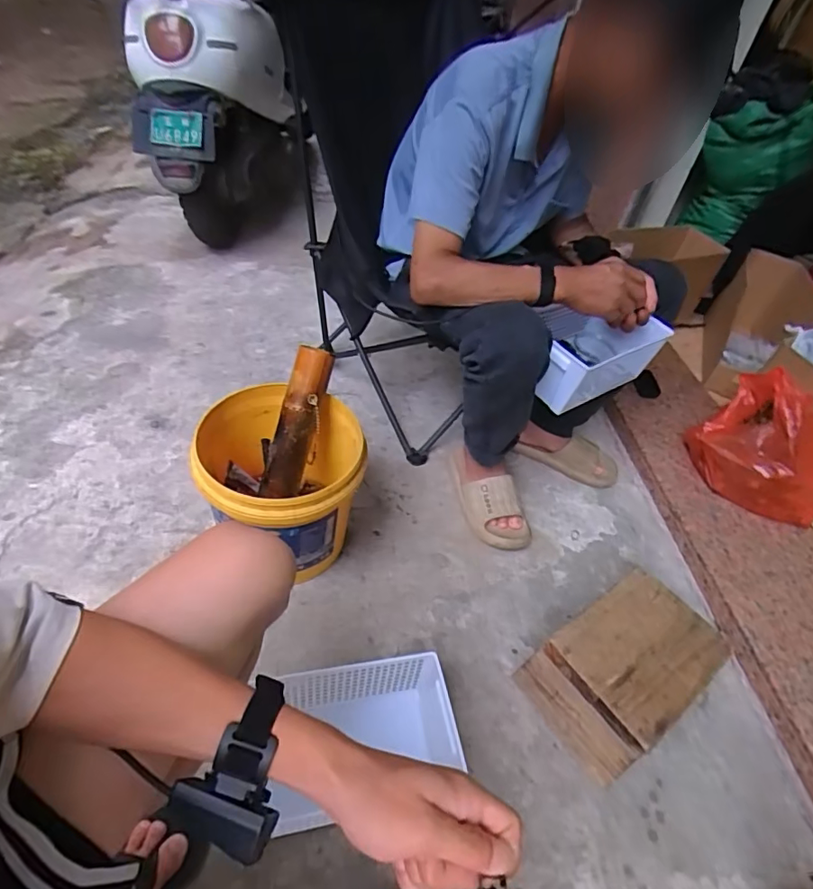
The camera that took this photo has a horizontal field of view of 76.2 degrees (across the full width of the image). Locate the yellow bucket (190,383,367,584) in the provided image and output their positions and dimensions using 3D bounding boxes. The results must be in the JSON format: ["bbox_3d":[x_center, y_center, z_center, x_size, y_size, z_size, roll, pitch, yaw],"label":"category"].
[{"bbox_3d":[-0.200,0.080,0.881,0.253,0.254,0.244,6,44,-6],"label":"yellow bucket"}]

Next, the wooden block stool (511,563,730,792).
[{"bbox_3d":[0.329,0.343,0.799,0.240,0.151,0.175,-23,53,-31],"label":"wooden block stool"}]

